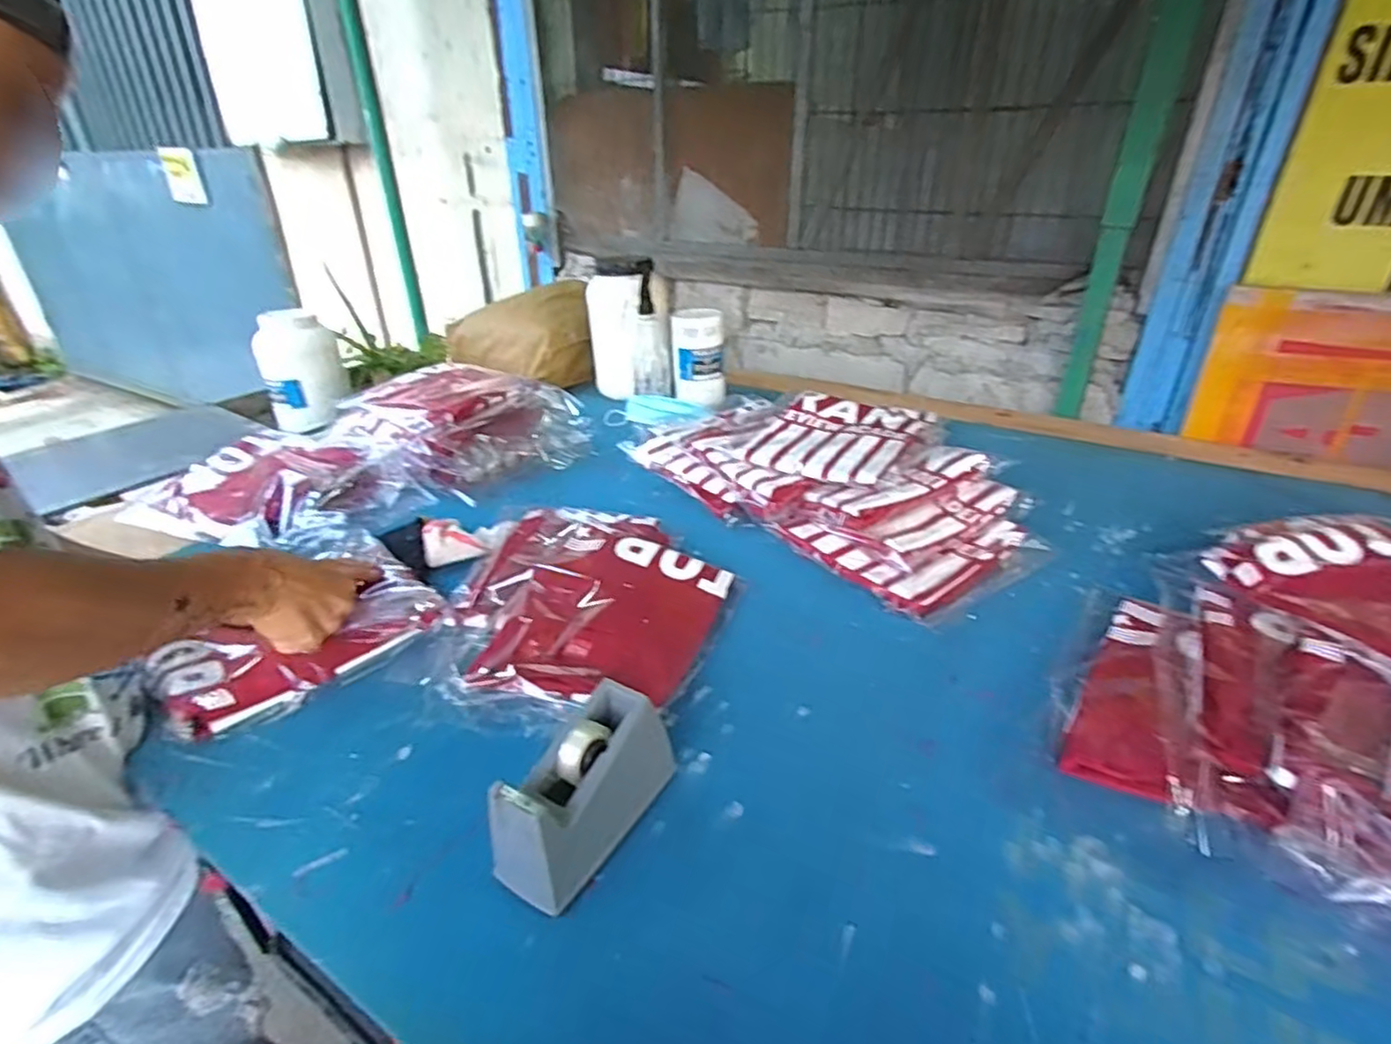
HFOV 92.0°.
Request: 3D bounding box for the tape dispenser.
[{"bbox_3d":[-0.077,0.183,0.469,0.054,0.094,0.136,16,33,28],"label":"tape dispenser"}]

